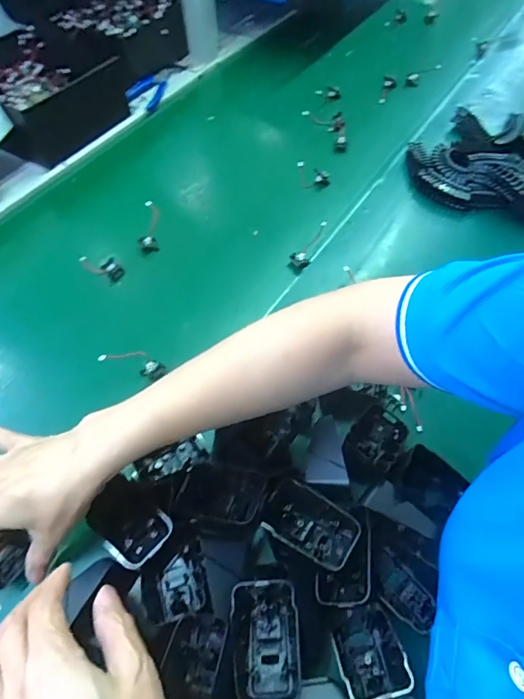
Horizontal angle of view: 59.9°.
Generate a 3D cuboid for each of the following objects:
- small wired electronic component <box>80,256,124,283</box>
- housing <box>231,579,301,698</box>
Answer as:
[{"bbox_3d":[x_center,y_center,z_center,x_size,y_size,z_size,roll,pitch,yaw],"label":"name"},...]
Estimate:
[{"bbox_3d":[-0.192,-0.099,0.548,0.050,0.021,0.020,18,59,13],"label":"small wired electronic component"},{"bbox_3d":[0.003,0.201,0.315,0.043,0.033,0.073,-4,57,-1],"label":"housing"}]

